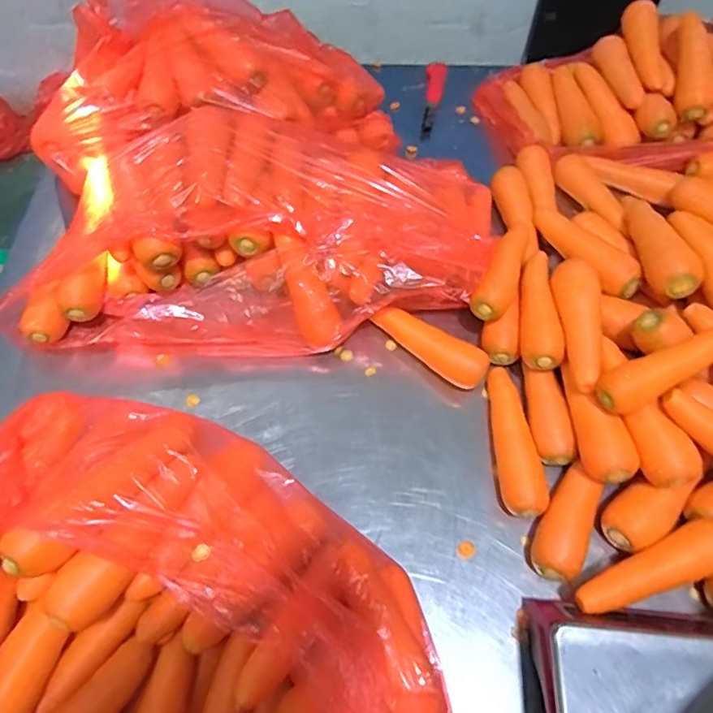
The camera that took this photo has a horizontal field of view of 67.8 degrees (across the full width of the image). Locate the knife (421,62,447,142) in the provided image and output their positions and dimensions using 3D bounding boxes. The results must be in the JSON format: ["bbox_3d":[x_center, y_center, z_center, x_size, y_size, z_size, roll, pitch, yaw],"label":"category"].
[{"bbox_3d":[0.143,-0.490,0.990,0.035,0.019,0.227,9,60,4],"label":"knife"}]

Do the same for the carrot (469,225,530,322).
[{"bbox_3d":[0.201,-0.120,0.701,0.047,0.038,0.178,24,62,13],"label":"carrot"}]

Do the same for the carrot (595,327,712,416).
[{"bbox_3d":[0.343,0.008,0.577,0.186,0.042,0.048,-24,63,-14],"label":"carrot"}]

